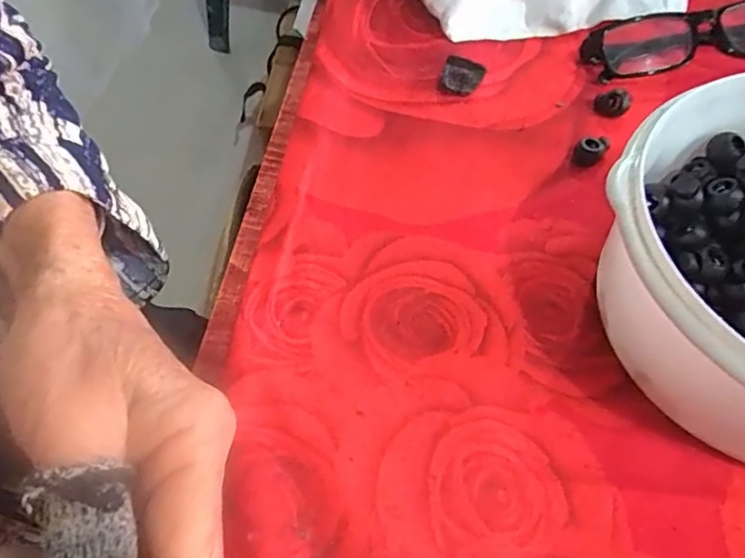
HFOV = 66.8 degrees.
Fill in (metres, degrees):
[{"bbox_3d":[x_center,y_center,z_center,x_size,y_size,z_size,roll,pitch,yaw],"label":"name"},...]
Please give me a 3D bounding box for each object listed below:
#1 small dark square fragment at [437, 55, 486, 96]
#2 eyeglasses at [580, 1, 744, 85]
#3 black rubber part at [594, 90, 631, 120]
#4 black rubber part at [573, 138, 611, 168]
[{"bbox_3d":[0.053,-0.121,0.340,0.024,0.007,0.028,21,61,12],"label":"small dark square fragment"},{"bbox_3d":[0.201,-0.149,0.351,0.129,0.032,0.037,-7,59,-5],"label":"eyeglasses"},{"bbox_3d":[0.139,-0.102,0.328,0.019,0.011,0.016,23,61,13],"label":"black rubber part"},{"bbox_3d":[0.119,-0.069,0.309,0.016,0.010,0.016,23,61,13],"label":"black rubber part"}]

